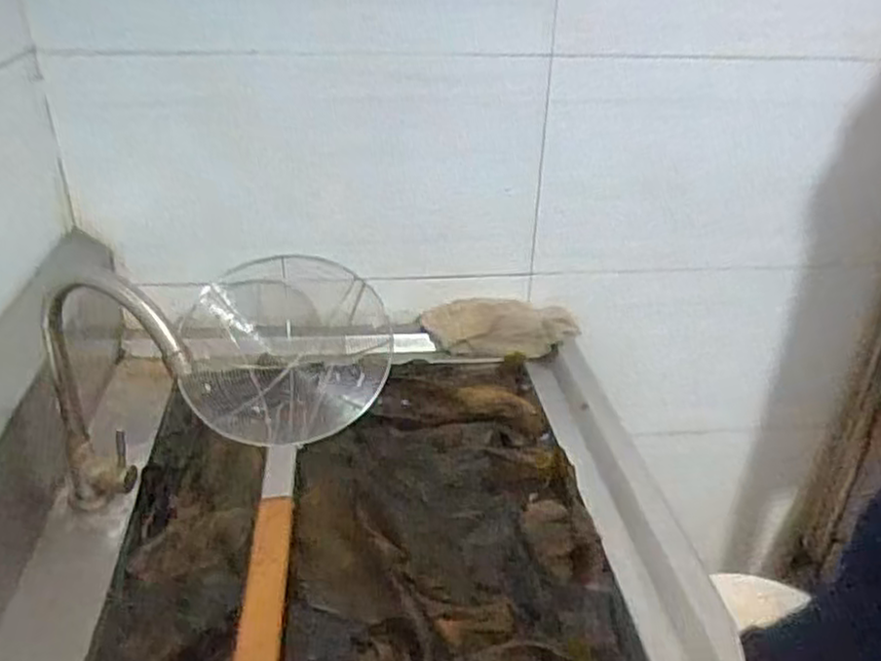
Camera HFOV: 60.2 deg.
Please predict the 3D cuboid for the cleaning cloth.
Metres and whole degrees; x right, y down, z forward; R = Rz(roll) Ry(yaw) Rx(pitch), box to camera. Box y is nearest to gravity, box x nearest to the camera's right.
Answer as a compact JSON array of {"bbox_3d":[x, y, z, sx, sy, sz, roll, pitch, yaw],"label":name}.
[{"bbox_3d":[0.088,-0.005,1.065,0.217,0.038,0.103,-1,31,-9],"label":"cleaning cloth"}]

